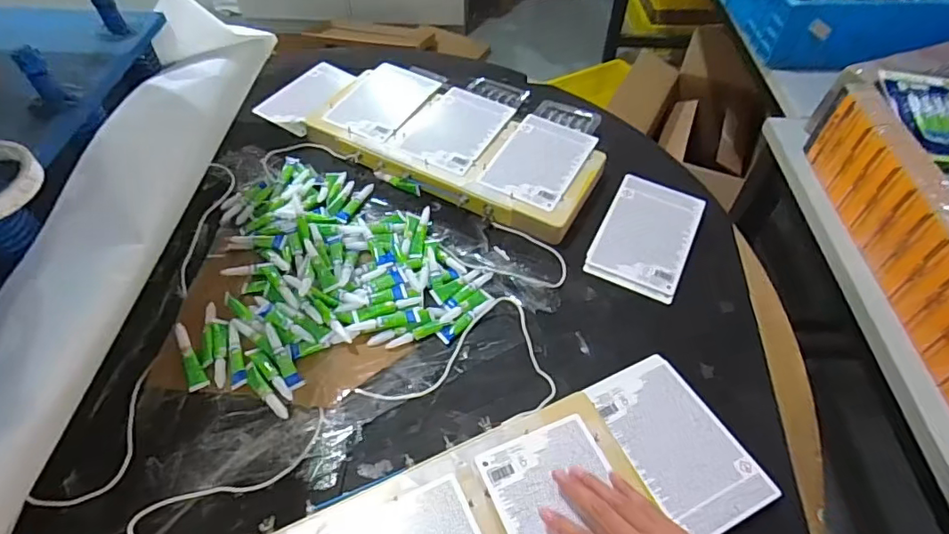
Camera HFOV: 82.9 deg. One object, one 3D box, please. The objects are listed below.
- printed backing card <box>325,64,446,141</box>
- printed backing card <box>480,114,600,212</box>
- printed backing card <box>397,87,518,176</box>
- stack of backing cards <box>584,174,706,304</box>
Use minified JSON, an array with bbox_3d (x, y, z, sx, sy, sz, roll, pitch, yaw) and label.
[{"bbox_3d":[-0.140,-0.263,0.846,0.115,0.006,0.173,21,54,12],"label":"printed backing card"},{"bbox_3d":[0.095,-0.155,0.764,0.113,0.009,0.173,25,55,18],"label":"printed backing card"},{"bbox_3d":[-0.026,-0.208,0.805,0.117,0.008,0.176,21,54,15],"label":"printed backing card"},{"bbox_3d":[0.232,-0.045,0.722,0.116,0.008,0.179,22,62,16],"label":"stack of backing cards"}]

